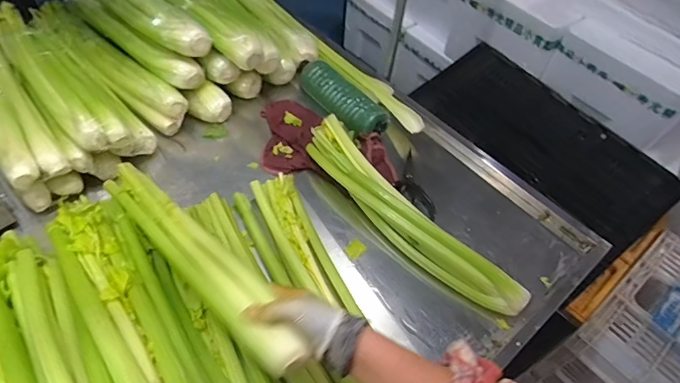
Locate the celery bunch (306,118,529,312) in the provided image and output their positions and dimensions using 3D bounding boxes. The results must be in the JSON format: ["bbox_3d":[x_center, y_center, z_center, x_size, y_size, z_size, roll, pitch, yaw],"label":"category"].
[{"bbox_3d":[0.103,0.038,0.715,0.070,0.065,0.431,-34,62,-28],"label":"celery bunch"}]

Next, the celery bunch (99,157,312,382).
[{"bbox_3d":[-0.189,0.081,0.587,0.074,0.062,0.421,-35,53,-28],"label":"celery bunch"}]

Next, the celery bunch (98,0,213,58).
[{"bbox_3d":[-0.404,-0.364,0.874,0.412,0.074,0.083,40,58,24],"label":"celery bunch"}]

